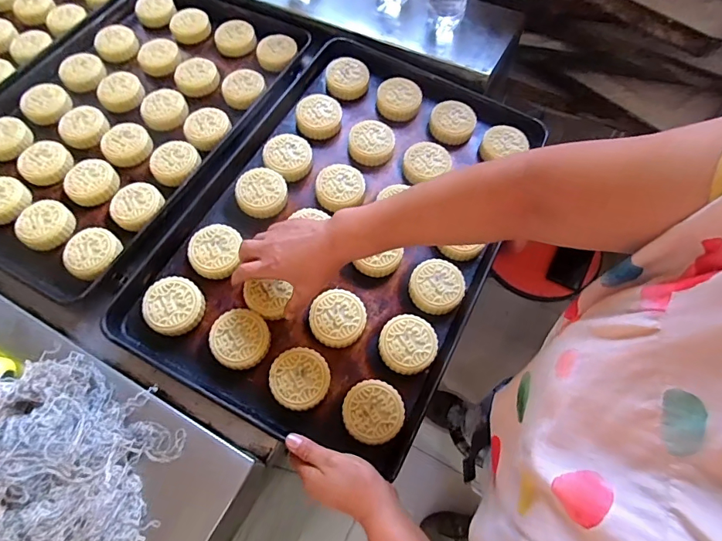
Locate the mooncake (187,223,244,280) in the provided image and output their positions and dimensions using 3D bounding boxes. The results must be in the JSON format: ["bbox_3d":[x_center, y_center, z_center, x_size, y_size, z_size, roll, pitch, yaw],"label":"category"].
[{"bbox_3d":[-0.195,-0.026,0.588,0.065,0.026,0.072,4,64,6],"label":"mooncake"}]

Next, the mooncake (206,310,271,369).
[{"bbox_3d":[-0.149,0.083,0.539,0.070,0.022,0.069,-25,65,-8],"label":"mooncake"}]

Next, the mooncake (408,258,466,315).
[{"bbox_3d":[0.103,0.021,0.588,0.070,0.024,0.069,-2,64,3],"label":"mooncake"}]

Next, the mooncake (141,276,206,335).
[{"bbox_3d":[-0.237,0.045,0.555,0.066,0.029,0.070,-2,64,3],"label":"mooncake"}]

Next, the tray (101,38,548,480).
[{"bbox_3d":[-0.018,-0.077,0.626,0.403,0.070,0.585,24,68,15],"label":"tray"}]

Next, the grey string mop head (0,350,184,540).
[{"bbox_3d":[-0.300,0.185,0.435,0.235,0.066,0.162,31,70,17],"label":"grey string mop head"}]

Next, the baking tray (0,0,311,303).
[{"bbox_3d":[-0.399,-0.264,0.726,0.421,0.040,0.595,25,68,15],"label":"baking tray"}]

